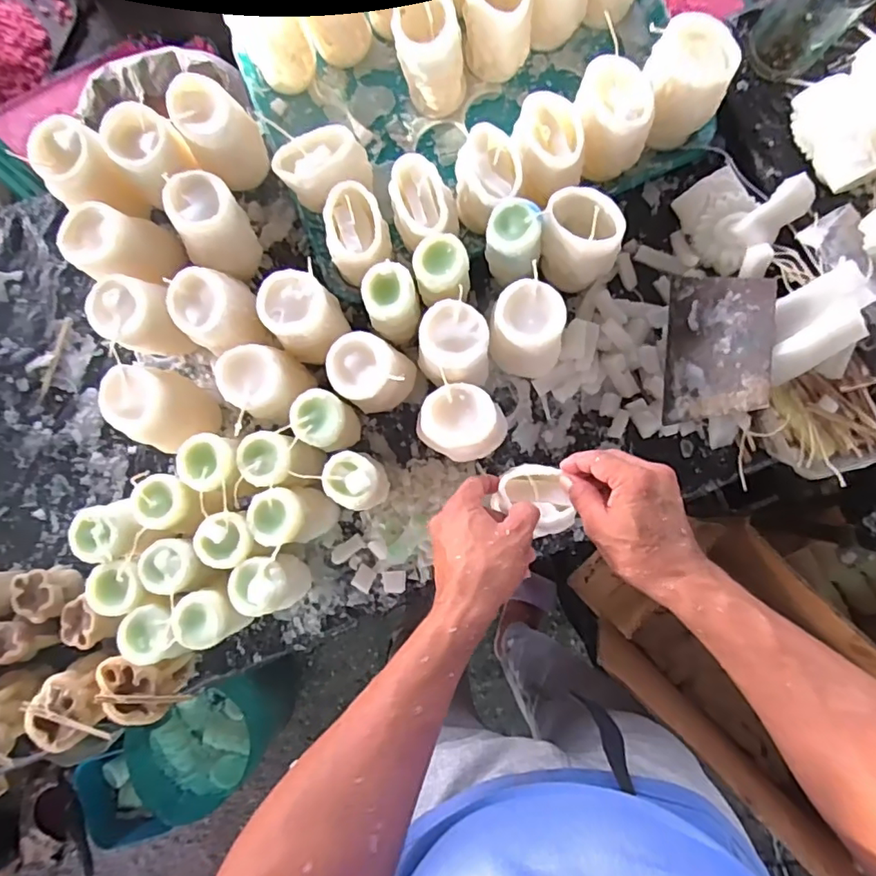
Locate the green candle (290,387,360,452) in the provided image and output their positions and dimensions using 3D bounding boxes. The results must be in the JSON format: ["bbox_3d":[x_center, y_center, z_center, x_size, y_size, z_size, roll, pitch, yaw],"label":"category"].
[{"bbox_3d":[-0.108,-0.015,0.540,0.053,0.080,0.055,2,88,3],"label":"green candle"}]

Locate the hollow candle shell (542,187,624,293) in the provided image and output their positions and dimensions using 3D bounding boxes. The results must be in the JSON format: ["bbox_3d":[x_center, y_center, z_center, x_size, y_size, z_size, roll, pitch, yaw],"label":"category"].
[{"bbox_3d":[0.137,-0.192,0.544,0.063,0.088,0.079,-39,86,1],"label":"hollow candle shell"}]

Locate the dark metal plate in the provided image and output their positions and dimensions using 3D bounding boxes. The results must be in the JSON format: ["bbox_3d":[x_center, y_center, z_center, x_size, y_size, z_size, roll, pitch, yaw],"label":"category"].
[{"bbox_3d":[0.263,-0.086,0.522,0.006,0.096,0.137,4,88,-41],"label":"dark metal plate"}]

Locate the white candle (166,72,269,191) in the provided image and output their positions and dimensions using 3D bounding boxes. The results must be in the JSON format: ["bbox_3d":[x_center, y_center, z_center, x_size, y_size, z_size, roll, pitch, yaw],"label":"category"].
[{"bbox_3d":[-0.214,-0.298,0.543,0.066,0.077,0.079,-38,86,1],"label":"white candle"}]

